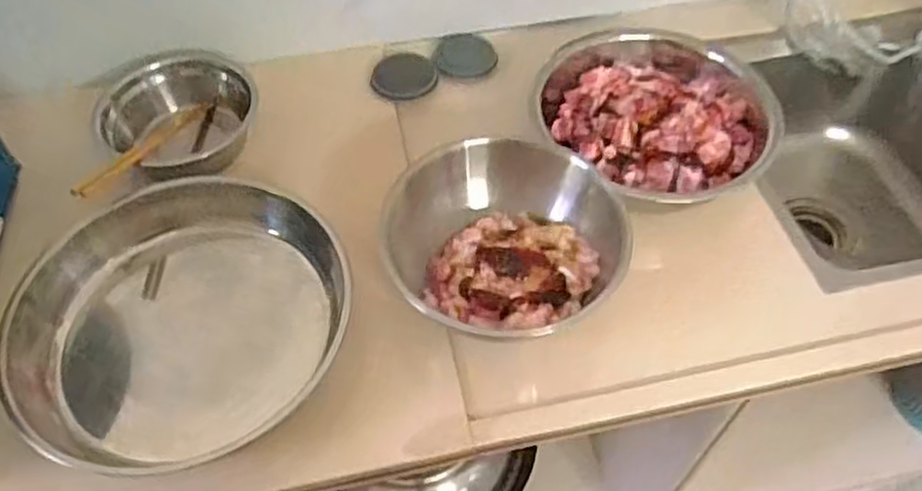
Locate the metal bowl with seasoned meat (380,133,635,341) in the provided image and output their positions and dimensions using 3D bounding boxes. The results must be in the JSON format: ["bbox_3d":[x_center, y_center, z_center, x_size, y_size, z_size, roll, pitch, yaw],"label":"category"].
[{"bbox_3d":[0.046,-0.007,0.644,0.193,0.098,0.189,0,53,0],"label":"metal bowl with seasoned meat"}]

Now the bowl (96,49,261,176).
[{"bbox_3d":[-0.306,-0.136,0.779,0.137,0.089,0.147,40,66,21],"label":"bowl"}]

